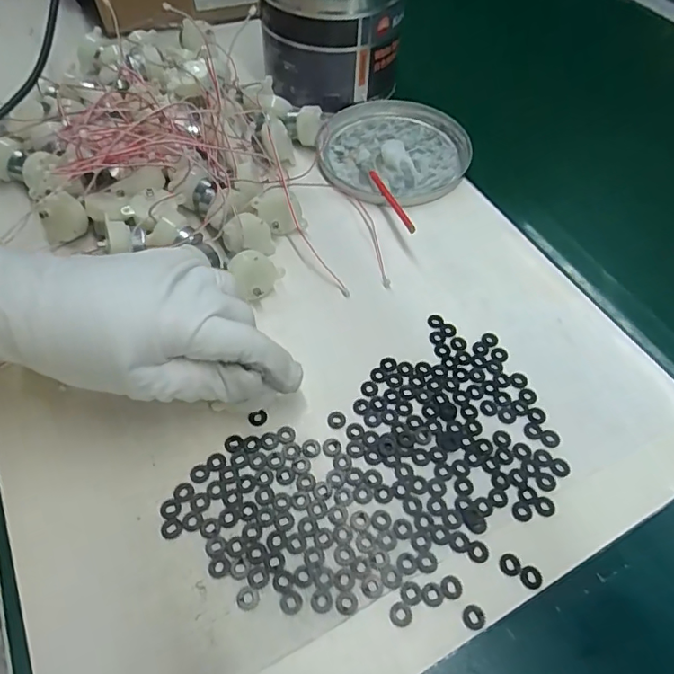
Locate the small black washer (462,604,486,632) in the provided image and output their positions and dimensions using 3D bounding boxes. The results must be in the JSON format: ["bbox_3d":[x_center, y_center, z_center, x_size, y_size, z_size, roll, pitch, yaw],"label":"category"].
[{"bbox_3d":[0.066,0.134,0.241,0.011,0.004,0.011,1,56,-1],"label":"small black washer"}]

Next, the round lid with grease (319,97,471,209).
[{"bbox_3d":[0.050,-0.165,0.441,0.126,0.012,0.134,1,56,-1],"label":"round lid with grease"}]

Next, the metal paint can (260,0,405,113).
[{"bbox_3d":[-0.004,-0.285,0.468,0.120,0.099,0.129,2,56,0],"label":"metal paint can"}]

